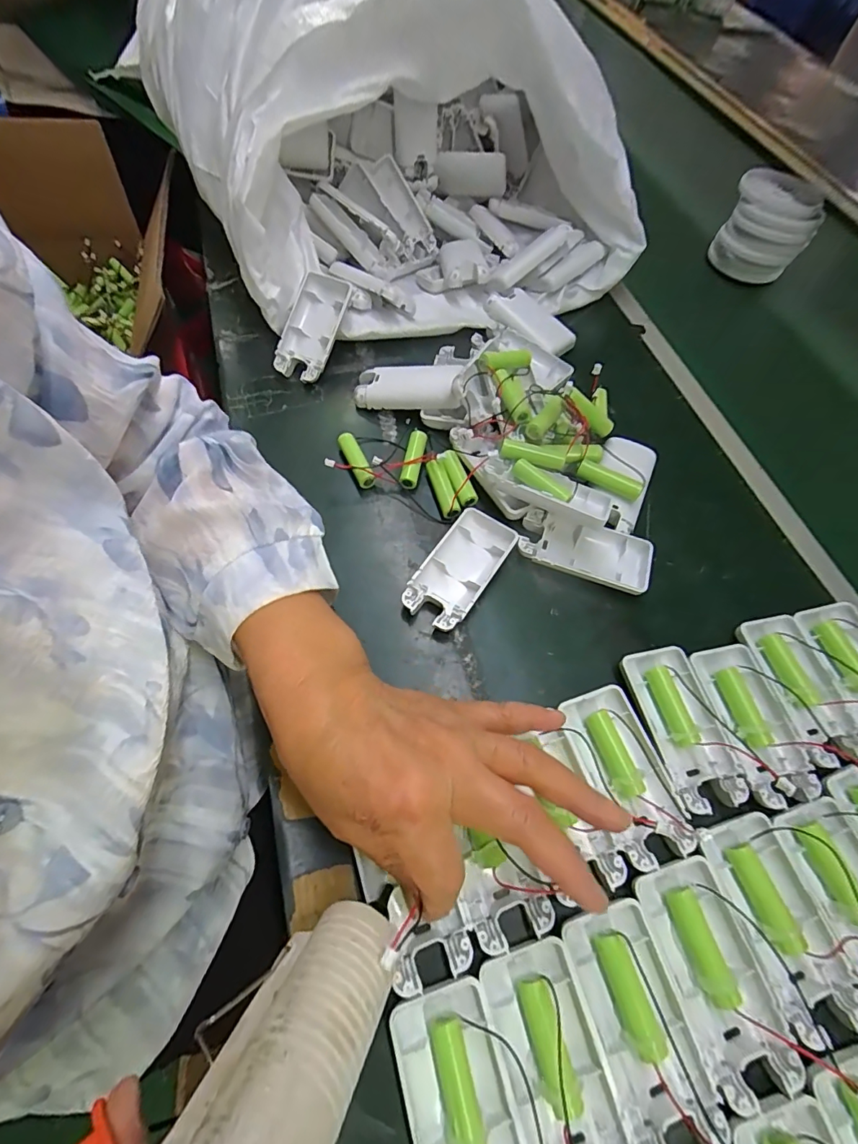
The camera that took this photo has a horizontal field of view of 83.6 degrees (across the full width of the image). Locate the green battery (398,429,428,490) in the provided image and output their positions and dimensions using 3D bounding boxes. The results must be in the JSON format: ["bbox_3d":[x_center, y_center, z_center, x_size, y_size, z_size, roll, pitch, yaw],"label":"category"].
[{"bbox_3d":[-0.013,-0.090,0.386,0.015,0.015,0.048,10,62,0],"label":"green battery"}]

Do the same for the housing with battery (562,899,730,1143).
[{"bbox_3d":[0.100,0.217,0.230,0.042,0.015,0.093,-13,65,-11],"label":"housing with battery"}]

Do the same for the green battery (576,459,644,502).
[{"bbox_3d":[0.139,-0.071,0.371,0.050,0.011,0.013,33,65,12],"label":"green battery"}]

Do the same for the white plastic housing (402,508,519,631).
[{"bbox_3d":[0.022,-0.002,0.345,0.045,0.014,0.095,33,65,12],"label":"white plastic housing"}]

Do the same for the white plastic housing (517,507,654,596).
[{"bbox_3d":[0.115,-0.015,0.357,0.094,0.018,0.045,21,63,6],"label":"white plastic housing"}]

